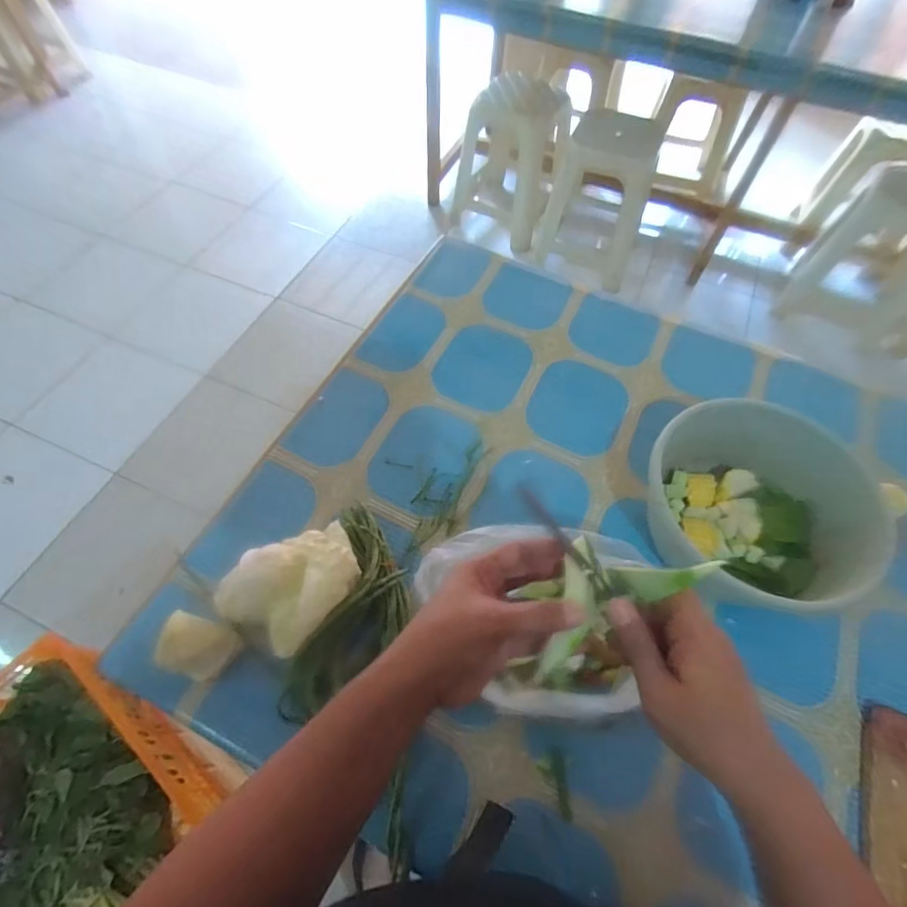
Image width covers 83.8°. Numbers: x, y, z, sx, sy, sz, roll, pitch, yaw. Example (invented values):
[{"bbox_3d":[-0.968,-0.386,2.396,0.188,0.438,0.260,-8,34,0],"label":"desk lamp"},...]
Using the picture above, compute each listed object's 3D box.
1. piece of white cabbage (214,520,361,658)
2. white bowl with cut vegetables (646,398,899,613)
[{"bbox_3d":[-0.170,0.136,0.546,0.117,0.076,0.135,34,64,17],"label":"piece of white cabbage"},{"bbox_3d":[0.336,0.066,0.583,0.233,0.117,0.219,1,59,-1],"label":"white bowl with cut vegetables"}]

